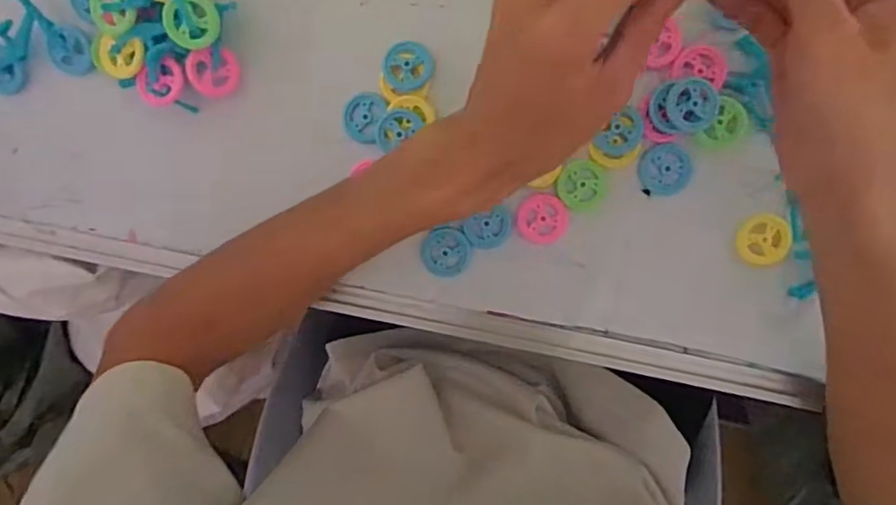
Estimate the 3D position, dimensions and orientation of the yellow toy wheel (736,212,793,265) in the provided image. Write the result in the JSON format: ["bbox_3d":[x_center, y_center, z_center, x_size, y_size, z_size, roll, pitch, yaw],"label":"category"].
[{"bbox_3d":[0.183,-0.007,0.349,0.028,0.005,0.029,11,98,5],"label":"yellow toy wheel"}]

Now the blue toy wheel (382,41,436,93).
[{"bbox_3d":[-0.023,-0.110,0.356,0.029,0.006,0.028,6,98,6],"label":"blue toy wheel"}]

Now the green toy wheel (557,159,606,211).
[{"bbox_3d":[0.079,-0.040,0.358,0.027,0.004,0.029,1,97,7],"label":"green toy wheel"}]

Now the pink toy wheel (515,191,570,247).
[{"bbox_3d":[0.057,-0.020,0.362,0.030,0.004,0.030,1,97,7],"label":"pink toy wheel"}]

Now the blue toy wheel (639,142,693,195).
[{"bbox_3d":[0.127,-0.049,0.352,0.030,0.004,0.029,1,97,7],"label":"blue toy wheel"}]

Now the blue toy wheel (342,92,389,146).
[{"bbox_3d":[-0.051,-0.082,0.364,0.027,0.008,0.030,26,99,3],"label":"blue toy wheel"}]

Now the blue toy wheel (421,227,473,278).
[{"bbox_3d":[-0.001,0.000,0.370,0.030,0.004,0.030,6,98,6],"label":"blue toy wheel"}]

